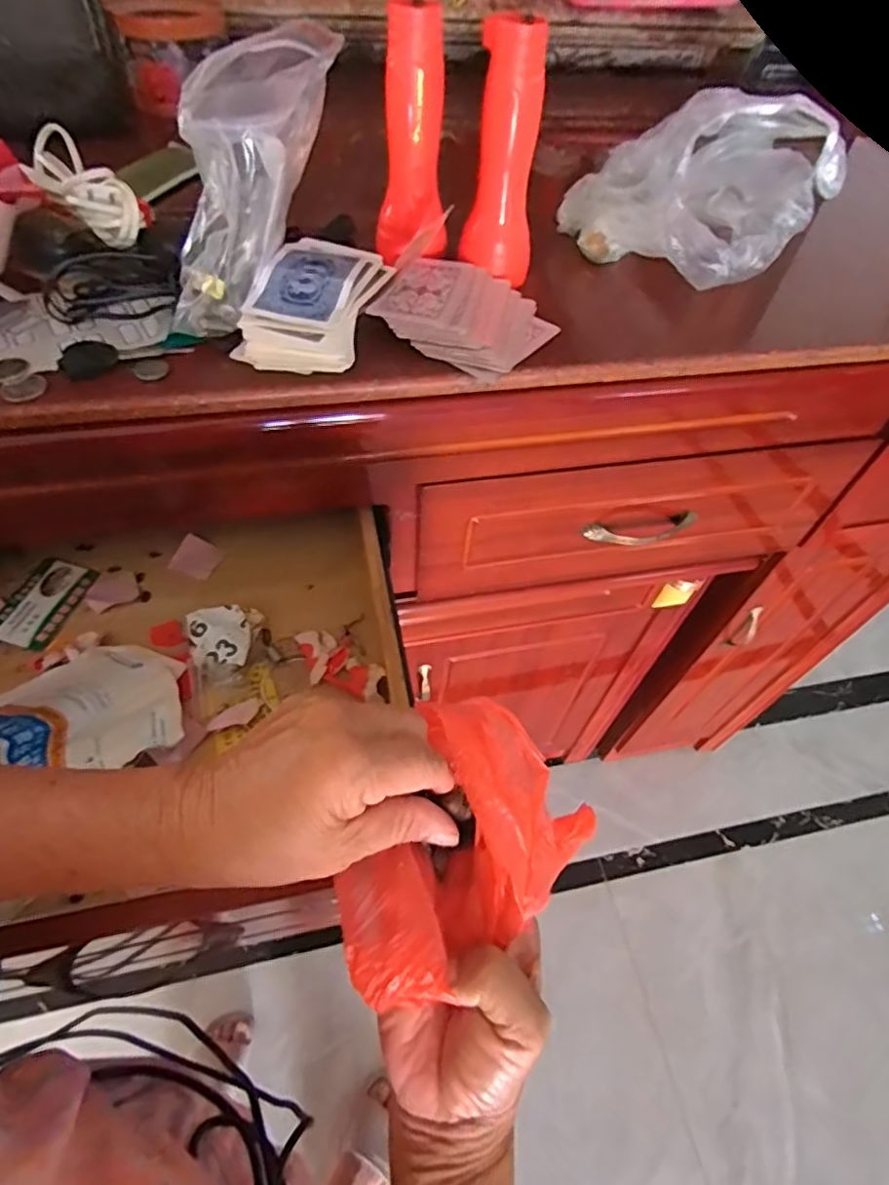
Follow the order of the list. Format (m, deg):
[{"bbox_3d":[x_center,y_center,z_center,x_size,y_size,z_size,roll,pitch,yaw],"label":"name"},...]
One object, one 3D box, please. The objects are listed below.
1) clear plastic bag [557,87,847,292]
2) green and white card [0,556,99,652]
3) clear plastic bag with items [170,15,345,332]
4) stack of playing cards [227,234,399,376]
[{"bbox_3d":[0.156,-0.278,0.417,0.078,0.095,0.195,-25,40,-21],"label":"clear plastic bag"},{"bbox_3d":[-0.355,0.007,0.532,0.055,0.010,0.091,13,53,7],"label":"green and white card"},{"bbox_3d":[-0.117,-0.225,0.339,0.068,0.164,0.075,10,47,-32],"label":"clear plastic bag with items"},{"bbox_3d":[-0.083,-0.184,0.387,0.070,0.041,0.099,14,54,6],"label":"stack of playing cards"}]

